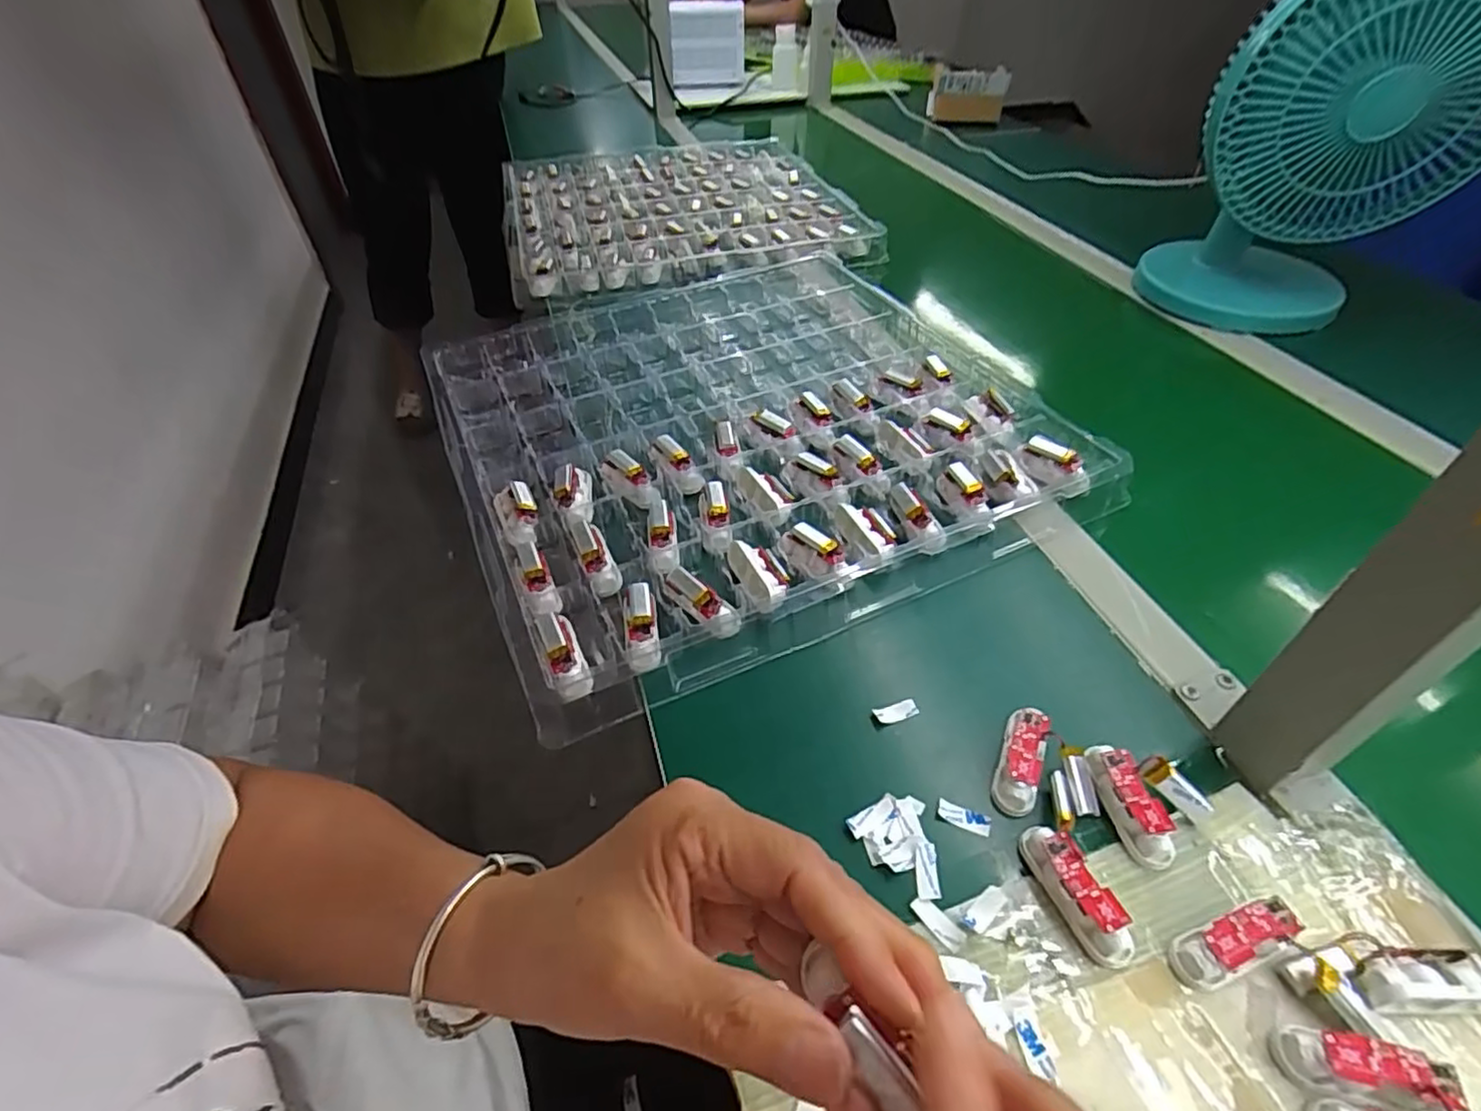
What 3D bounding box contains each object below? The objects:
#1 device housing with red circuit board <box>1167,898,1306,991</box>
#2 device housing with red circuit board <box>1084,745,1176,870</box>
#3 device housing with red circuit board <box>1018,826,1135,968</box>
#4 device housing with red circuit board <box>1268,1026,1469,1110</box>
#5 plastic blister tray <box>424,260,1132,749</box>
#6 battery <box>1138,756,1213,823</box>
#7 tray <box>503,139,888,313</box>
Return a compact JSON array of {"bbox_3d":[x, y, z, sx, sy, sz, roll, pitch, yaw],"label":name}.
[{"bbox_3d":[0.219,0.172,0.293,0.054,0.021,0.021,-13,48,-11],"label":"device housing with red circuit board"},{"bbox_3d":[0.199,0.126,0.340,0.018,0.019,0.061,-9,47,-7],"label":"device housing with red circuit board"},{"bbox_3d":[0.158,0.157,0.312,0.018,0.020,0.062,-18,49,-15],"label":"device housing with red circuit board"},{"bbox_3d":[0.244,0.202,0.261,0.055,0.021,0.020,3,45,23],"label":"device housing with red circuit board"},{"bbox_3d":[-0.010,-0.124,0.580,0.449,0.033,0.472,-19,49,-16],"label":"plastic blister tray"},{"bbox_3d":[0.225,0.120,0.339,0.040,0.015,0.010,45,57,0],"label":"battery"},{"bbox_3d":[-0.095,-0.487,0.931,0.452,0.035,0.476,-14,48,-10],"label":"tray"}]

